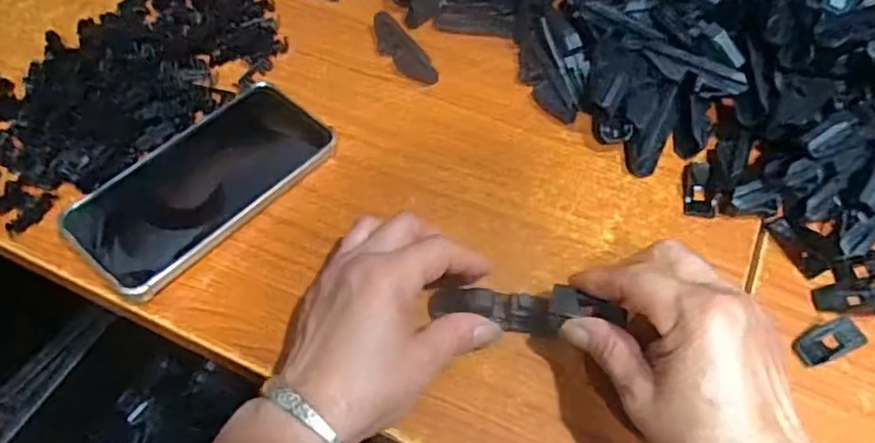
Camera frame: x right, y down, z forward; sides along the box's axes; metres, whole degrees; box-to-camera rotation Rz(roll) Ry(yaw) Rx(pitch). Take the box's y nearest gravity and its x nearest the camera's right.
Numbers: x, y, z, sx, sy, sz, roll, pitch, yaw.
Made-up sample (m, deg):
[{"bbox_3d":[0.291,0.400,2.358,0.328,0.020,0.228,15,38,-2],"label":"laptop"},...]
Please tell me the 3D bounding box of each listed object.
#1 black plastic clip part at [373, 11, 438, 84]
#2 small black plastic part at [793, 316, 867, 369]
[{"bbox_3d":[-0.027,-0.131,0.494,0.016,0.027,0.072,-35,64,-19],"label":"black plastic clip part"},{"bbox_3d":[0.224,0.068,0.375,0.043,0.004,0.019,-19,60,-11],"label":"small black plastic part"}]

